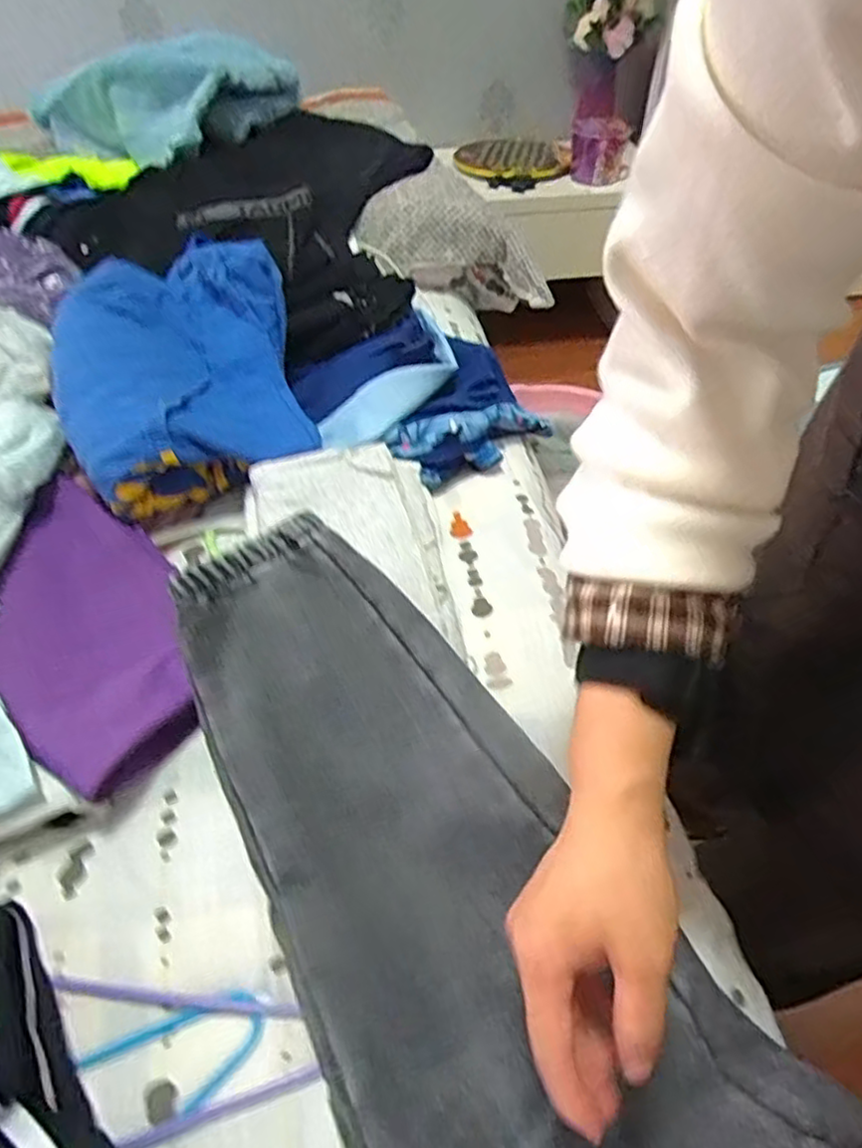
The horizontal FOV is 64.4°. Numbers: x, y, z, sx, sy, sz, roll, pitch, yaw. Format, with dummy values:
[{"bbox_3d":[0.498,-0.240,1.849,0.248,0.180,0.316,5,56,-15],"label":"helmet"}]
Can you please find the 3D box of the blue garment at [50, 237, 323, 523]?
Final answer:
[{"bbox_3d":[-0.224,-0.190,0.628,0.208,0.108,0.266,-17,51,-14],"label":"blue garment"}]

